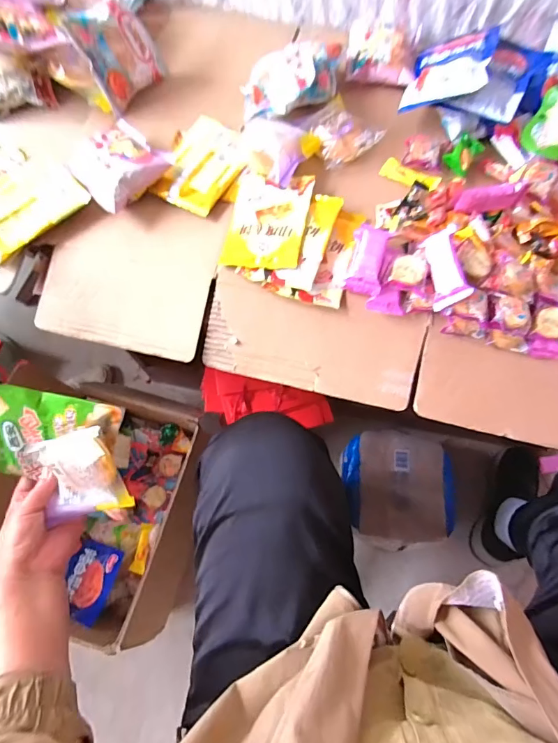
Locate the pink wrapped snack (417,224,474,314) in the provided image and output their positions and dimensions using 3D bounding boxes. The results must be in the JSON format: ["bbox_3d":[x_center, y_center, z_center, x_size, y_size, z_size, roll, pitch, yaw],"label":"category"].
[{"bbox_3d":[0.205,-0.128,0.502,0.019,0.046,0.096,7,69,-47],"label":"pink wrapped snack"}]

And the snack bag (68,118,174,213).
[{"bbox_3d":[-0.220,-0.282,0.557,0.104,0.051,0.111,43,74,13],"label":"snack bag"}]

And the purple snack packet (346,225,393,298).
[{"bbox_3d":[0.114,-0.143,0.522,0.043,0.029,0.083,12,69,3],"label":"purple snack packet"}]

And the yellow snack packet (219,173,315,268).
[{"bbox_3d":[-0.014,-0.207,0.550,0.105,0.017,0.150,9,69,2],"label":"yellow snack packet"}]

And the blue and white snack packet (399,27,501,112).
[{"bbox_3d":[0.255,-0.462,0.603,0.117,0.022,0.165,5,63,33],"label":"blue and white snack packet"}]

